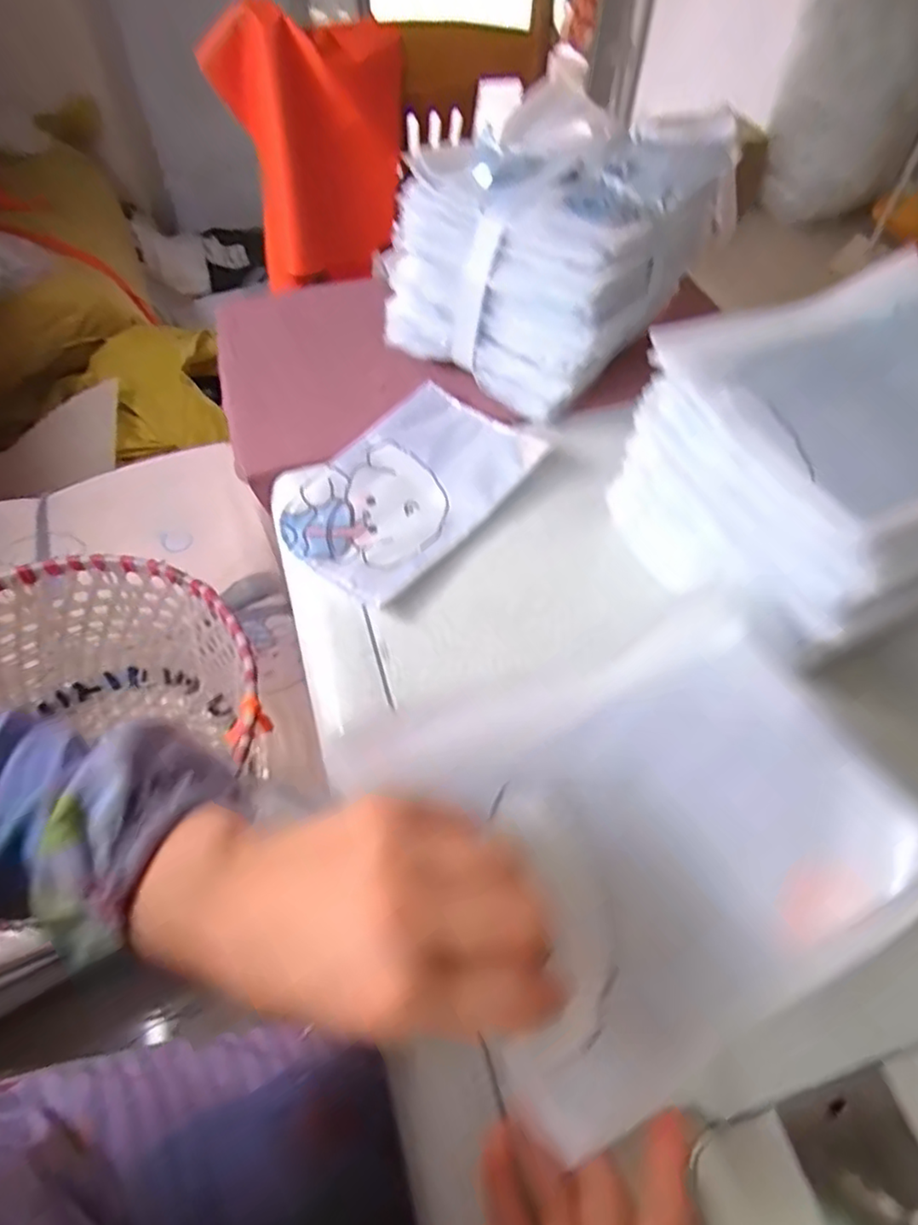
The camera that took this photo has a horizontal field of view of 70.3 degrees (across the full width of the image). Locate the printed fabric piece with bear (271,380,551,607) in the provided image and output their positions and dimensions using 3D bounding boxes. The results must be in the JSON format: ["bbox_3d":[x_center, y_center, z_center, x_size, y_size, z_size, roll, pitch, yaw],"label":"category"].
[{"bbox_3d":[-0.051,-0.110,0.533,0.156,0.017,0.206,38,62,22],"label":"printed fabric piece with bear"}]

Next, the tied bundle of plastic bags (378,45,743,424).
[{"bbox_3d":[0.088,-0.327,0.594,0.195,0.160,0.246,32,60,19],"label":"tied bundle of plastic bags"}]

